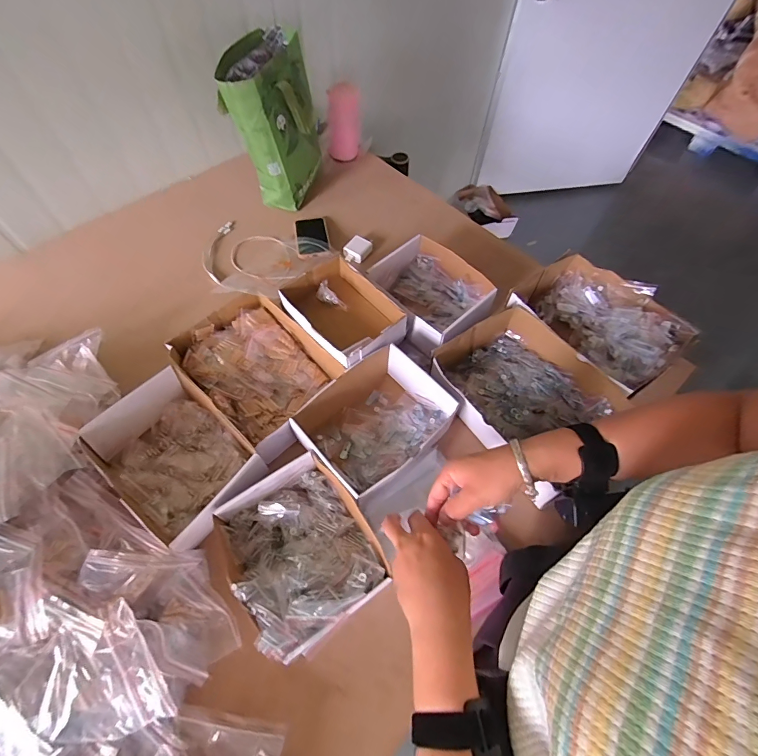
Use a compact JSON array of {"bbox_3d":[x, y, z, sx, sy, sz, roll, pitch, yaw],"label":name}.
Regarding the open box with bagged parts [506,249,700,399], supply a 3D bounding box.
[{"bbox_3d":[0.419,-0.110,0.776,0.224,0.095,0.299,-33,67,-19],"label":"open box with bagged parts"}]

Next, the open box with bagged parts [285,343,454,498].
[{"bbox_3d":[-0.008,0.077,0.686,0.220,0.098,0.193,-39,69,-21],"label":"open box with bagged parts"}]

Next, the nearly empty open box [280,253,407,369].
[{"bbox_3d":[-0.066,-0.116,0.761,0.158,0.093,0.221,-37,68,-20],"label":"nearly empty open box"}]

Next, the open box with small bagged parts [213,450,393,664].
[{"bbox_3d":[-0.112,0.244,0.562,0.187,0.080,0.218,-32,66,-18],"label":"open box with small bagged parts"}]

